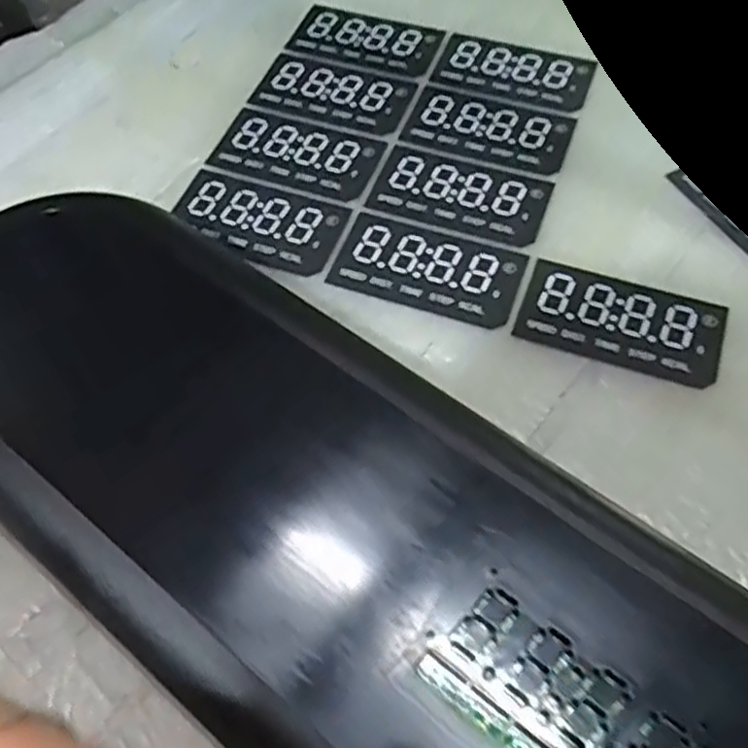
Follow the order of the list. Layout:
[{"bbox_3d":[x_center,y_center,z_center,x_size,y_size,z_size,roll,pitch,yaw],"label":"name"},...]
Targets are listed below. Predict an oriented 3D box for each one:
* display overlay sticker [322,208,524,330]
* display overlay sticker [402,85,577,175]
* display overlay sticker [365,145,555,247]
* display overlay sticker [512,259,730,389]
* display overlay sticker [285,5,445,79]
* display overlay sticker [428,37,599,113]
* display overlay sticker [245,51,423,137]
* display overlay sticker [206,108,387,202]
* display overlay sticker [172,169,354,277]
[{"bbox_3d":[0.027,-0.054,0.354,0.090,0.004,0.050,19,63,13],"label":"display overlay sticker"},{"bbox_3d":[0.066,-0.140,0.404,0.089,0.004,0.046,18,63,13],"label":"display overlay sticker"},{"bbox_3d":[0.047,-0.097,0.380,0.089,0.004,0.047,18,63,13],"label":"display overlay sticker"},{"bbox_3d":[0.117,-0.027,0.334,0.090,0.004,0.048,18,63,13],"label":"display overlay sticker"},{"bbox_3d":[-0.005,-0.211,0.448,0.090,0.004,0.047,16,62,12],"label":"display overlay sticker"},{"bbox_3d":[0.083,-0.182,0.426,0.090,0.004,0.047,19,63,13],"label":"display overlay sticker"},{"bbox_3d":[-0.023,-0.168,0.424,0.089,0.004,0.049,18,63,13],"label":"display overlay sticker"},{"bbox_3d":[-0.043,-0.123,0.399,0.089,0.004,0.048,19,65,12],"label":"display overlay sticker"},{"bbox_3d":[-0.062,-0.081,0.374,0.091,0.004,0.047,18,63,13],"label":"display overlay sticker"}]

